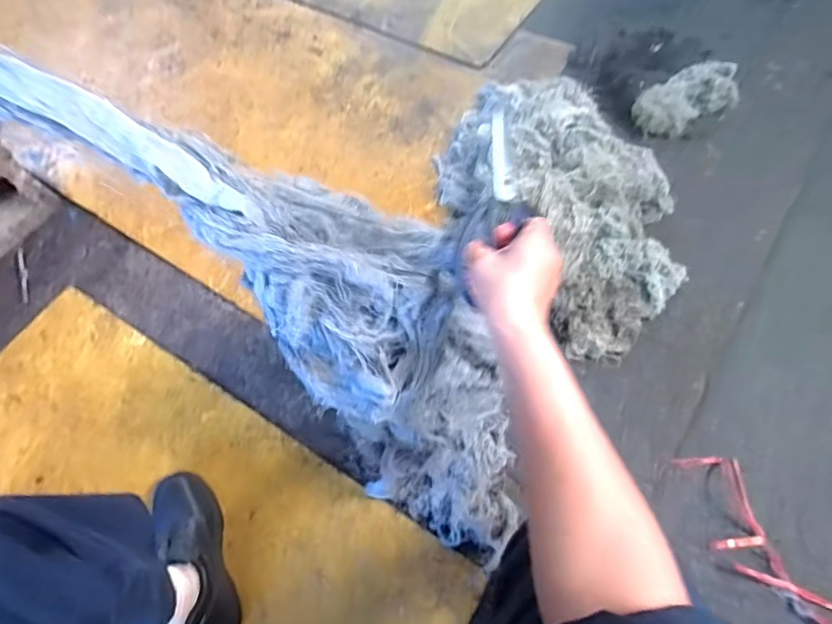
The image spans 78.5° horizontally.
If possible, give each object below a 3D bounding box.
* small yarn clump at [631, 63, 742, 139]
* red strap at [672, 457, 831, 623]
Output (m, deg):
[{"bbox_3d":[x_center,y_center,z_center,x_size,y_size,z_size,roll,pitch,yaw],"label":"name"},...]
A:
[{"bbox_3d":[0.634,-0.494,1.186,0.256,0.070,0.137,-34,67,-13],"label":"small yarn clump"},{"bbox_3d":[0.540,0.357,0.770,0.125,0.034,0.332,-27,66,-10],"label":"red strap"}]

